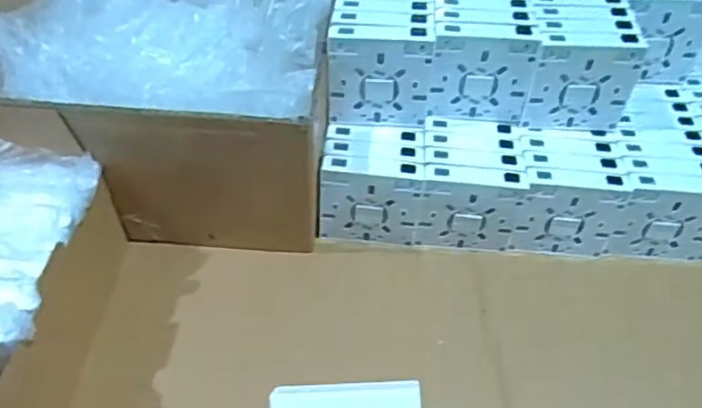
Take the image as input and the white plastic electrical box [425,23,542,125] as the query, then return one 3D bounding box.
[{"bbox_3d":[0.112,-0.109,0.511,0.087,0.089,0.017,1,42,0],"label":"white plastic electrical box"}]

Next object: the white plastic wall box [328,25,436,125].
[{"bbox_3d":[0.025,-0.108,0.504,0.086,0.087,0.017,3,42,1],"label":"white plastic wall box"}]

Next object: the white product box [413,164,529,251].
[{"bbox_3d":[0.103,0.006,0.520,0.087,0.083,0.020,3,42,2],"label":"white product box"}]

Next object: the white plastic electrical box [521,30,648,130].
[{"bbox_3d":[0.197,-0.103,0.512,0.085,0.092,0.021,5,42,3],"label":"white plastic electrical box"}]

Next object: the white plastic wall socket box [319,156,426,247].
[{"bbox_3d":[0.017,0.000,0.521,0.086,0.085,0.020,5,42,3],"label":"white plastic wall socket box"}]

